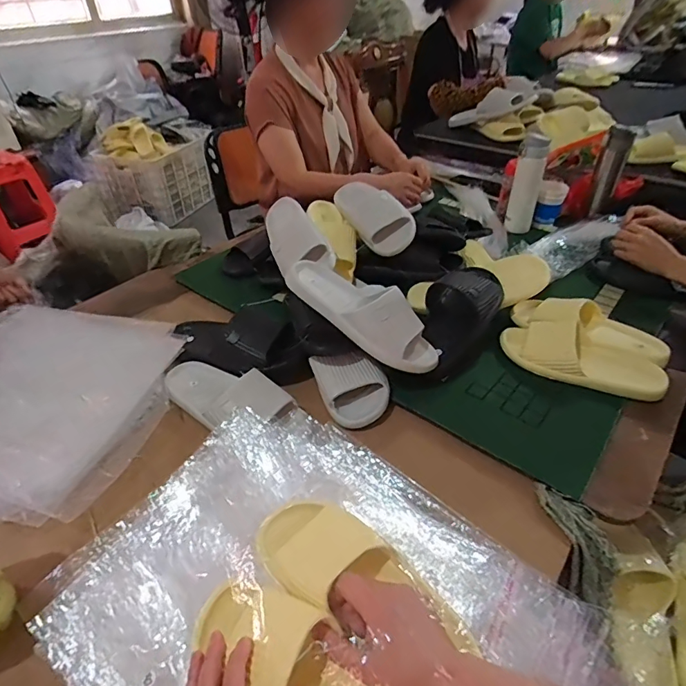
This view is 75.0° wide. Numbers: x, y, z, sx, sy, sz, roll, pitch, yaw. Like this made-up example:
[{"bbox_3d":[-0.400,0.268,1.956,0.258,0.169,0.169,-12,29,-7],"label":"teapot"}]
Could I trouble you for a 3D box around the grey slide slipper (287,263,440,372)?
[{"bbox_3d":[0.035,-0.055,0.709,0.279,0.065,0.117,36,49,15],"label":"grey slide slipper"}]

